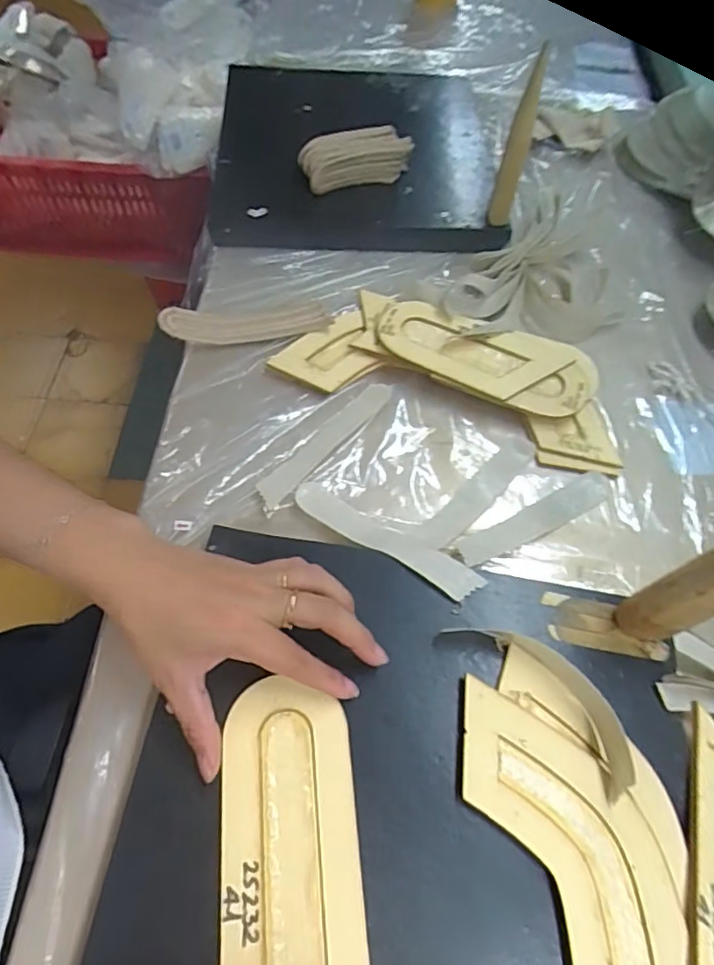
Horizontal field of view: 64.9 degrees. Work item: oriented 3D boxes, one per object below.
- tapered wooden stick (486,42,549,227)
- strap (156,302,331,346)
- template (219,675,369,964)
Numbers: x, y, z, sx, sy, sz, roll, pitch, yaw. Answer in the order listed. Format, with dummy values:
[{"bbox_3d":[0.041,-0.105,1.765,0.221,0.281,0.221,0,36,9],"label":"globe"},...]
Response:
[{"bbox_3d":[0.147,-0.304,0.522,0.022,0.154,0.026,15,60,5],"label":"tapered wooden stick"},{"bbox_3d":[-0.097,-0.141,0.490,0.141,0.020,0.034,-5,60,-7],"label":"strap"},{"bbox_3d":[-0.033,0.200,0.282,0.069,0.006,0.186,-3,60,-6],"label":"template"}]

